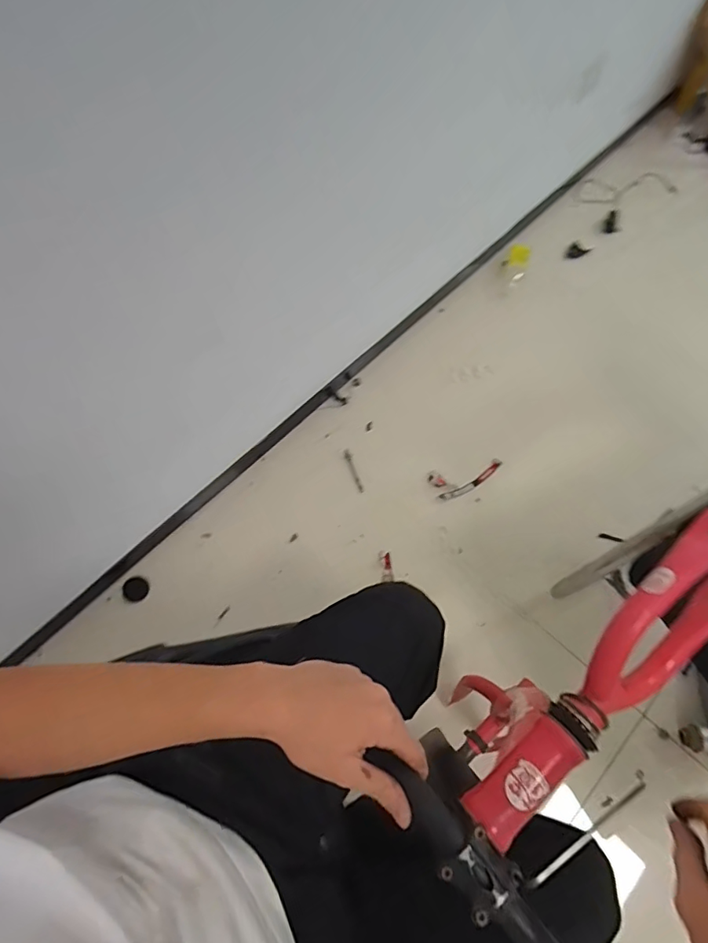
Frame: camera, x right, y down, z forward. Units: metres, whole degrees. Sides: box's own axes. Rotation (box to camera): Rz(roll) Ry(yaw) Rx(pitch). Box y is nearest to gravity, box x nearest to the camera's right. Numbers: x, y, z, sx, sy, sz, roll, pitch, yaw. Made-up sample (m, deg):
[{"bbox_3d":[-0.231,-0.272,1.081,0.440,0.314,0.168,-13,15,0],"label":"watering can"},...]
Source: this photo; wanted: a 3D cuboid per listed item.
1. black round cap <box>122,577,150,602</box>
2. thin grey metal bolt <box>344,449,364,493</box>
[{"bbox_3d":[-0.458,0.247,1.051,0.051,0.015,0.049,-1,65,2],"label":"black round cap"},{"bbox_3d":[-0.001,-0.001,1.148,0.017,0.015,0.111,-17,65,-5],"label":"thin grey metal bolt"}]

